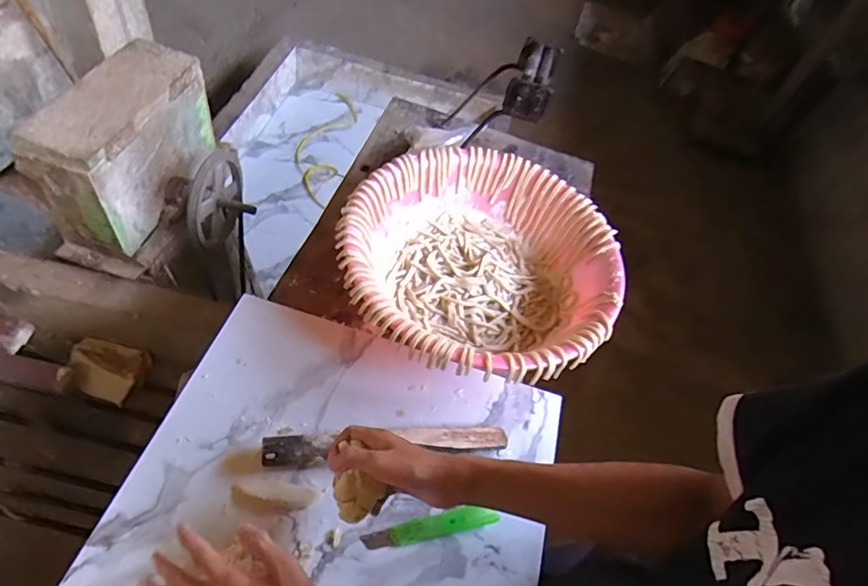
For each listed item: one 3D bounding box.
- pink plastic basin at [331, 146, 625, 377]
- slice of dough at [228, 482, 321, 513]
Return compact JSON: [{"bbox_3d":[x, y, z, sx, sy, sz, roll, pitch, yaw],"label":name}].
[{"bbox_3d":[0.079,-0.052,0.782,0.399,0.116,0.402,3,52,-4],"label":"pink plastic basin"},{"bbox_3d":[-0.189,0.240,0.592,0.096,0.014,0.032,0,52,-6],"label":"slice of dough"}]

